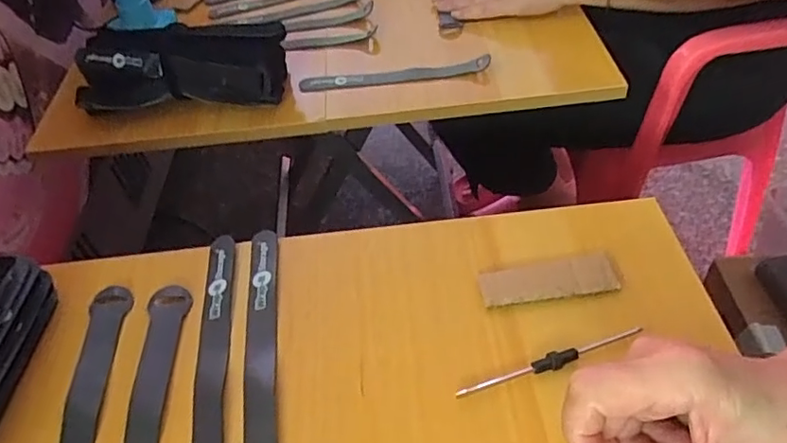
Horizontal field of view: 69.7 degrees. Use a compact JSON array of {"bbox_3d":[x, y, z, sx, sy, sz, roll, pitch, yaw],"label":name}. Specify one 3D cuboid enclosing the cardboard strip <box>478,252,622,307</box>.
[{"bbox_3d":[0.096,0.036,0.355,0.082,0.009,0.027,-10,48,1],"label":"cardboard strip"}]

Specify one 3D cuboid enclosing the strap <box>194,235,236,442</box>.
[{"bbox_3d":[-0.106,0.083,0.336,0.023,0.004,0.191,-9,48,-2],"label":"strap"}]

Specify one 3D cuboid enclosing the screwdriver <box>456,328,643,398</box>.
[{"bbox_3d":[0.088,0.079,0.318,0.112,0.005,0.010,-18,49,-10],"label":"screwdriver"}]

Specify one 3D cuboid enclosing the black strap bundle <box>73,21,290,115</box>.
[{"bbox_3d":[-0.205,-0.146,0.559,0.193,0.072,0.076,-1,48,5],"label":"black strap bundle"}]

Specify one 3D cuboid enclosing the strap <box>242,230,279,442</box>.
[{"bbox_3d":[-0.079,0.081,0.339,0.025,0.004,0.194,-10,48,-3],"label":"strap"}]

